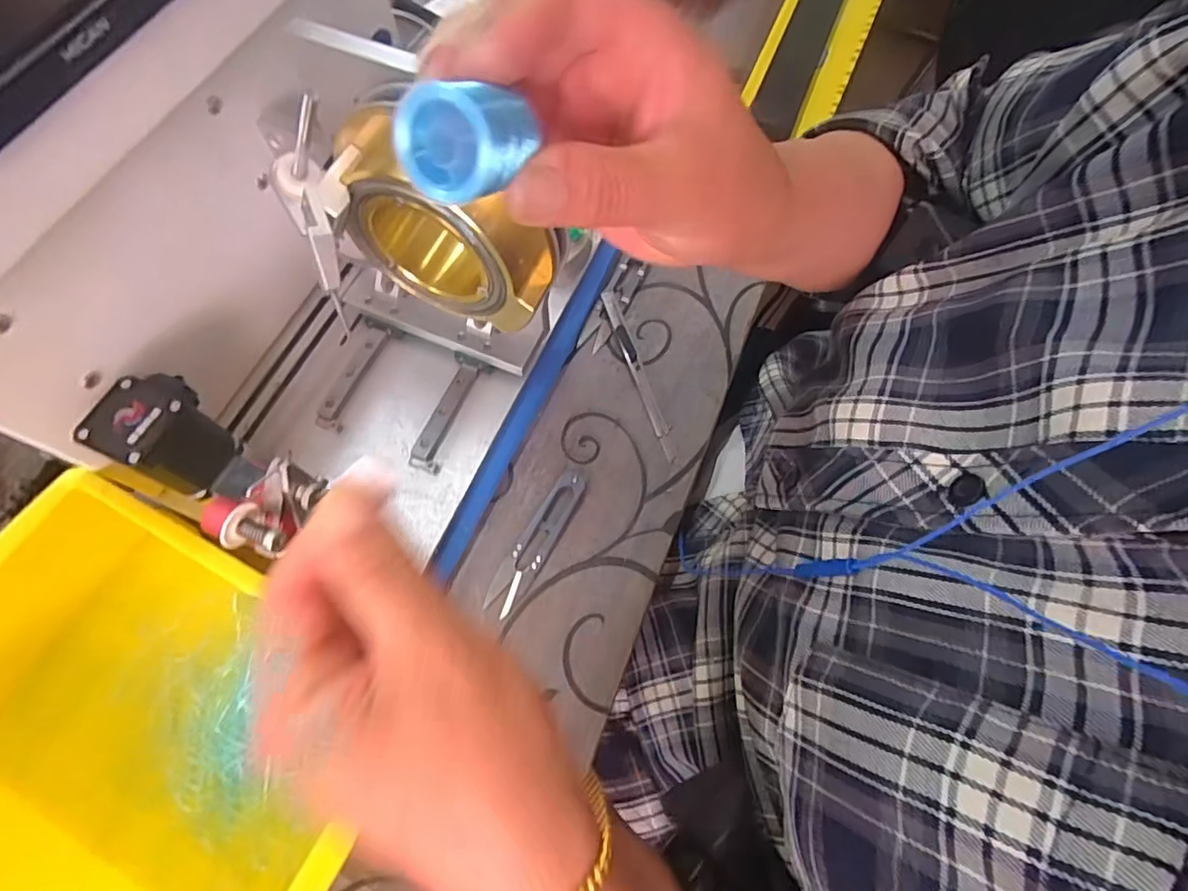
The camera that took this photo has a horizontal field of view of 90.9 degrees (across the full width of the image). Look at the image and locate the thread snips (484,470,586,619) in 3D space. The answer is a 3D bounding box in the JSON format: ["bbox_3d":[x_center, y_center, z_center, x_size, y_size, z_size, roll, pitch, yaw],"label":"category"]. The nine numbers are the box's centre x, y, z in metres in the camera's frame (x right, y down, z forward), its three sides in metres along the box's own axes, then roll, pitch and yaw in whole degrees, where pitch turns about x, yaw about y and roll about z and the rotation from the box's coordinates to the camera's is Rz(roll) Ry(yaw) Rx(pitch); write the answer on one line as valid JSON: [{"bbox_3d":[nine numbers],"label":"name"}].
[{"bbox_3d":[-0.036,0.062,0.386,0.022,0.005,0.105,30,71,8],"label":"thread snips"}]

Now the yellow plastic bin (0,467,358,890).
[{"bbox_3d":[-0.235,0.144,0.305,0.260,0.070,0.177,28,71,7],"label":"yellow plastic bin"}]

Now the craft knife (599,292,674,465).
[{"bbox_3d":[0.033,-0.055,0.436,0.010,0.013,0.139,-18,72,-9],"label":"craft knife"}]

